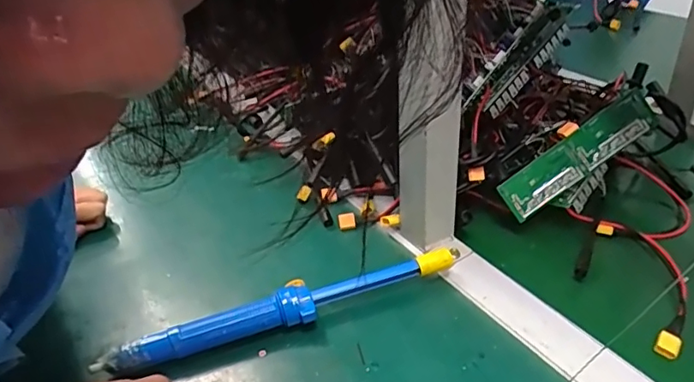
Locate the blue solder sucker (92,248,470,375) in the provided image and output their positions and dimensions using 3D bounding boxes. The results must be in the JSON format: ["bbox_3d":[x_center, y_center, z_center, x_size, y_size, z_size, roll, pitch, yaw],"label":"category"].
[{"bbox_3d":[-0.047,0.102,0.475,0.320,0.033,0.037,-14,34,-13],"label":"blue solder sucker"}]

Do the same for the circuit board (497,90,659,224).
[{"bbox_3d":[0.237,-0.034,0.557,0.171,0.047,0.009,-36,11,1],"label":"circuit board"}]

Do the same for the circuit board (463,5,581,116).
[{"bbox_3d":[0.188,-0.146,0.603,0.178,0.060,0.026,-45,47,-17],"label":"circuit board"}]

